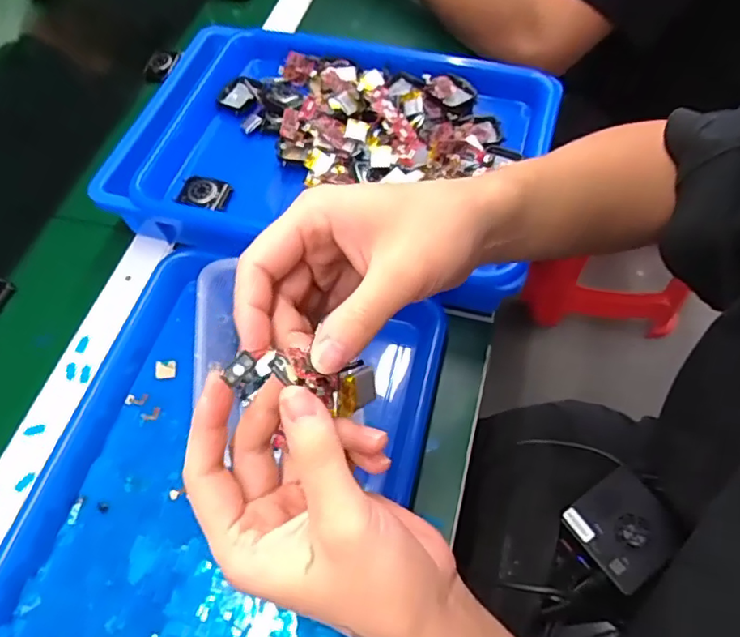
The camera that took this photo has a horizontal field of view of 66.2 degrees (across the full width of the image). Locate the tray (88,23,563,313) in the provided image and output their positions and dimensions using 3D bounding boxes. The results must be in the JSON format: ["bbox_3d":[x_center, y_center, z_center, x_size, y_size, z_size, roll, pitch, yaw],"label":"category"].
[{"bbox_3d":[-0.046,-0.154,0.535,0.397,0.064,0.260,15,62,11],"label":"tray"}]

